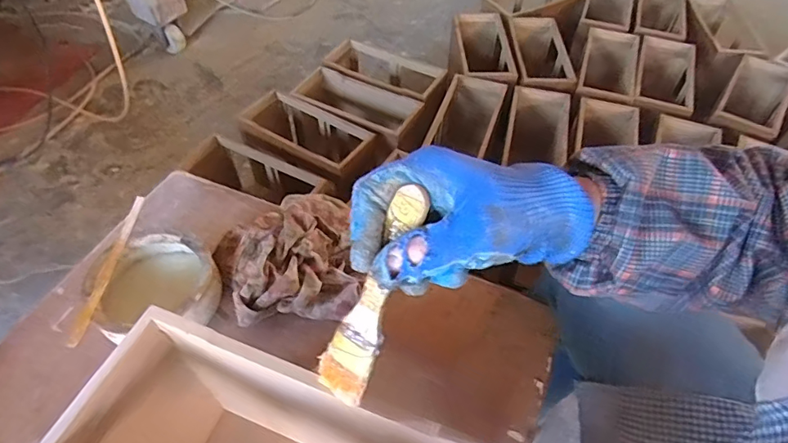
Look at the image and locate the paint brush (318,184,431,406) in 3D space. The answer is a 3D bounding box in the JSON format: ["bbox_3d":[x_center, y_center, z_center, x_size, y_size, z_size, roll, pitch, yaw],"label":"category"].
[{"bbox_3d":[-0.012,0.045,0.310,0.034,0.141,0.008,26,14,18],"label":"paint brush"}]

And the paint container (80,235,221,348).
[{"bbox_3d":[-0.264,0.075,0.570,0.127,0.078,0.130,1,51,-1],"label":"paint container"}]

